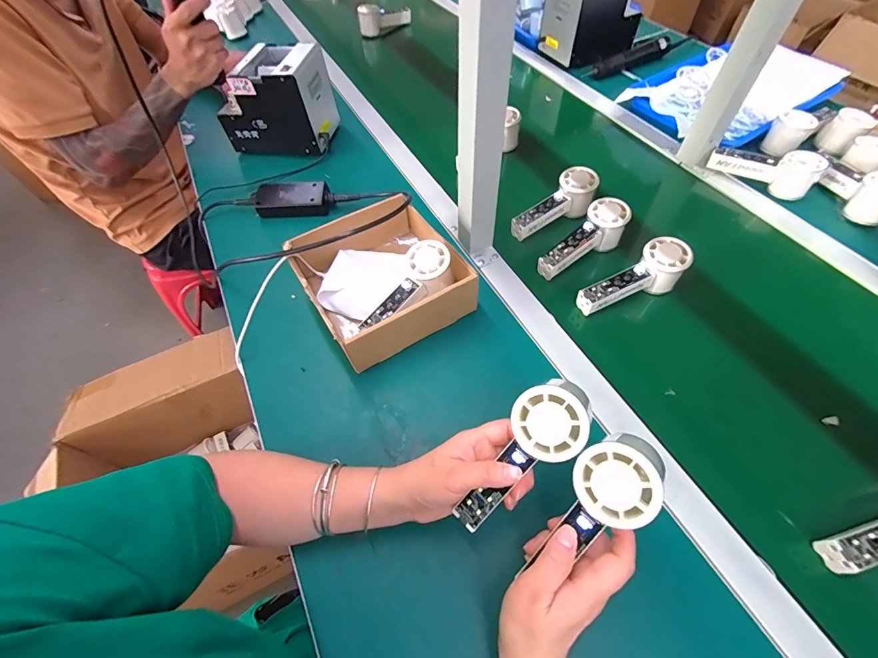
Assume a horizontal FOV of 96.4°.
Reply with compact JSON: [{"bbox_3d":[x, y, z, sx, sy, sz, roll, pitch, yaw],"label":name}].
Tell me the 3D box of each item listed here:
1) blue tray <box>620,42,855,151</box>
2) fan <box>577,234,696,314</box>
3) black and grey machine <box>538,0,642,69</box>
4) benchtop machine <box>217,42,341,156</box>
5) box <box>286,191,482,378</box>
[{"bbox_3d":[0.560,-0.473,0.767,0.412,0.044,0.263,-28,59,-15],"label":"blue tray"},{"bbox_3d":[0.260,-0.060,0.531,0.153,0.061,0.054,-28,58,0],"label":"fan"},{"bbox_3d":[0.346,-0.711,0.892,0.195,0.141,0.134,-26,58,-14],"label":"black and grey machine"},{"bbox_3d":[-0.302,-0.421,0.727,0.188,0.142,0.113,4,56,6],"label":"benchtop machine"},{"bbox_3d":[-0.076,-0.068,0.529,0.189,0.084,0.194,-26,58,-14],"label":"box"}]

